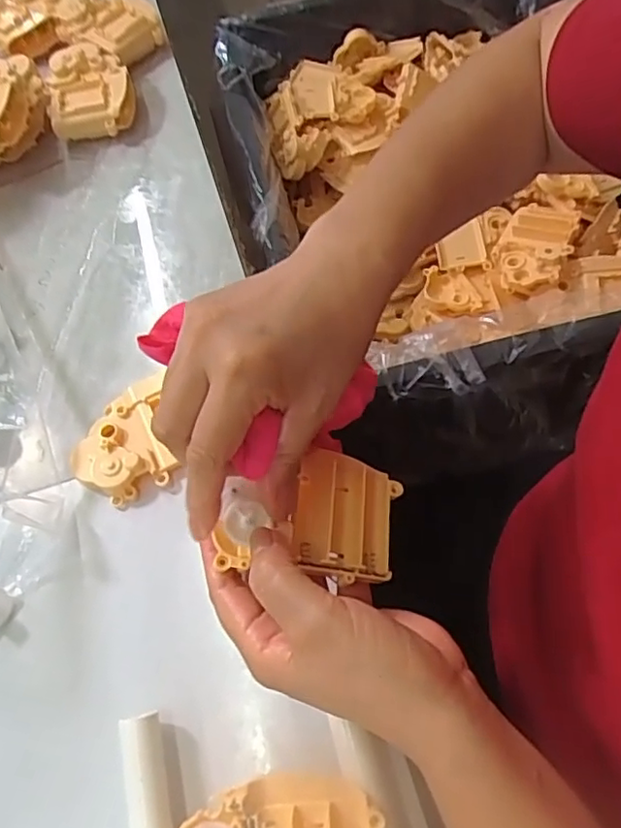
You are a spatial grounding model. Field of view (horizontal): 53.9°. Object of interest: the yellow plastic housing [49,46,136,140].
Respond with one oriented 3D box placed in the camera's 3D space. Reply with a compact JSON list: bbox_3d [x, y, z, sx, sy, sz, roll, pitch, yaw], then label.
[{"bbox_3d":[-0.194,-0.285,0.545,0.068,0.041,0.093,-7,62,-1],"label":"yellow plastic housing"}]

